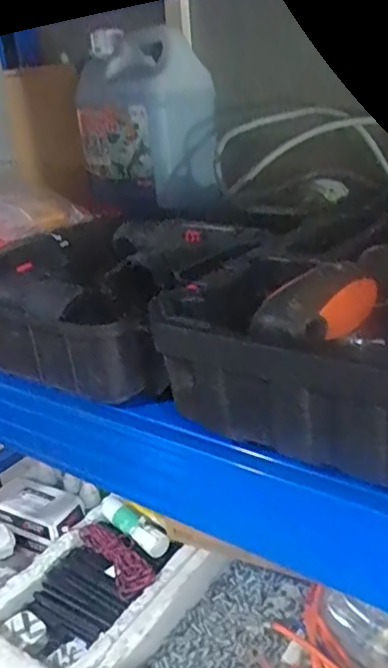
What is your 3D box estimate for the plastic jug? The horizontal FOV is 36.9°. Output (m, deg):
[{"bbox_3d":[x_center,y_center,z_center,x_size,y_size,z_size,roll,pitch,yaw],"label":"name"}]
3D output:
[{"bbox_3d":[-0.049,-0.228,0.628,0.118,0.178,0.138,-14,25,-19],"label":"plastic jug"}]

